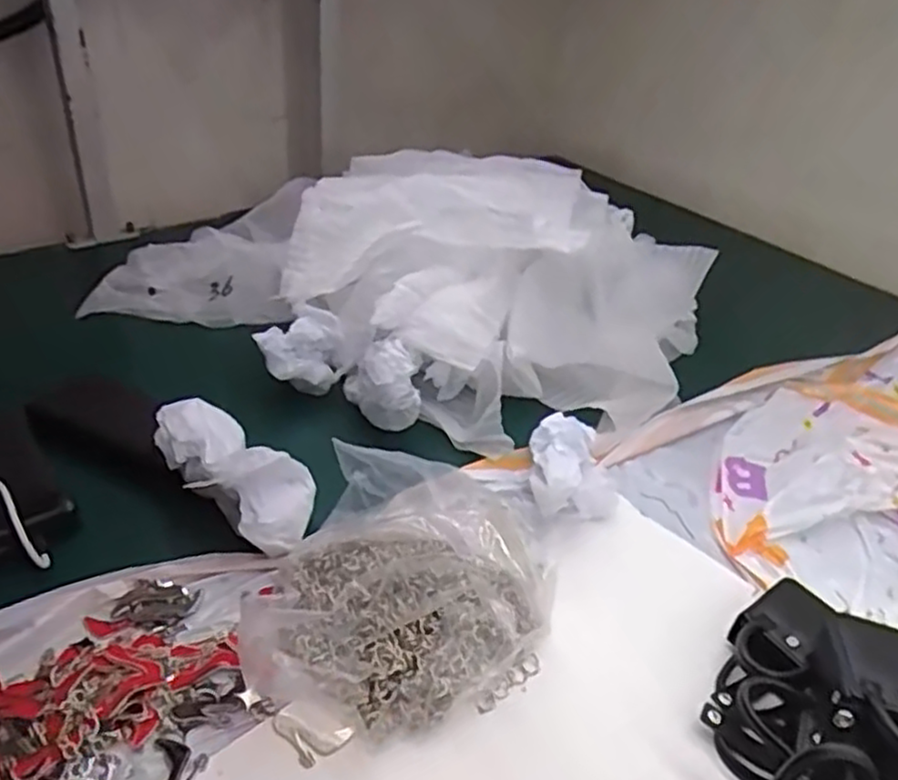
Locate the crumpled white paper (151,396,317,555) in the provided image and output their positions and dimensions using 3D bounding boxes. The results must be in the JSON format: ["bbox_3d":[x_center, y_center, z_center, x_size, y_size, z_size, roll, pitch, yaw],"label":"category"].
[{"bbox_3d":[-0.164,0.062,0.556,0.145,0.069,0.071,26,40,30],"label":"crumpled white paper"}]

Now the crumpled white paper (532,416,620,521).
[{"bbox_3d":[0.103,0.064,0.598,0.070,0.051,0.104,6,34,3],"label":"crumpled white paper"}]

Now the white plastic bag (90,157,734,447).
[{"bbox_3d":[-0.034,-0.149,0.796,0.577,0.163,0.426,24,39,27],"label":"white plastic bag"}]

